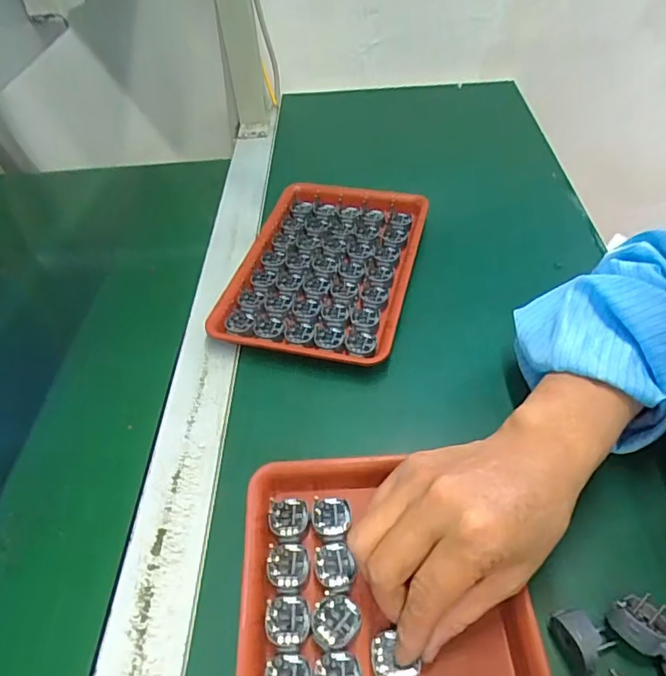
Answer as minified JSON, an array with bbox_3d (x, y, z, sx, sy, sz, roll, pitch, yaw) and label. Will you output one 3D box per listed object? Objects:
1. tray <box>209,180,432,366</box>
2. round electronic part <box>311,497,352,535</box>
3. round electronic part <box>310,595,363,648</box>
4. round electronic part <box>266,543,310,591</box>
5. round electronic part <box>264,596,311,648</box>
[{"bbox_3d":[-0.003,-0.071,0.505,0.154,0.025,0.231,8,48,14],"label":"tray"},{"bbox_3d":[-0.001,0.111,0.336,0.024,0.004,0.027,-3,46,4],"label":"round electronic part"},{"bbox_3d":[0.001,0.157,0.294,0.027,0.004,0.026,-3,46,3],"label":"round electronic part"},{"bbox_3d":[-0.027,0.135,0.315,0.024,0.004,0.026,-3,46,3],"label":"round electronic part"},{"bbox_3d":[-0.025,0.157,0.295,0.025,0.004,0.025,-3,46,3],"label":"round electronic part"}]

